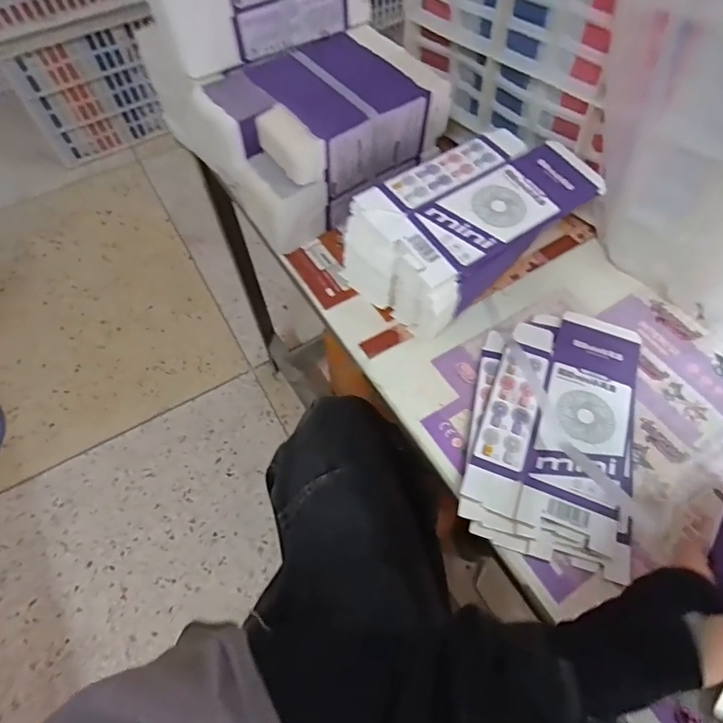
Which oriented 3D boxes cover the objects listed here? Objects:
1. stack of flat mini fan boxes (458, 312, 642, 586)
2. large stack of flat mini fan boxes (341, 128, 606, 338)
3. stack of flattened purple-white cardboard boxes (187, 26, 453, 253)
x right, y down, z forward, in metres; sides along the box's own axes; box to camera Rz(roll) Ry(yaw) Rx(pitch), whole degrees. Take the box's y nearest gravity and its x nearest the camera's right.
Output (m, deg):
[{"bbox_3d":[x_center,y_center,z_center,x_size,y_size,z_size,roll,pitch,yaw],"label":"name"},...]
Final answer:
[{"bbox_3d":[0.170,0.049,0.429,0.136,0.019,0.235,15,61,11],"label":"stack of flat mini fan boxes"},{"bbox_3d":[0.109,-0.137,0.491,0.237,0.091,0.127,-34,64,-16],"label":"large stack of flat mini fan boxes"},{"bbox_3d":[-0.041,-0.254,0.536,0.223,0.115,0.157,-39,66,-17],"label":"stack of flattened purple-white cardboard boxes"}]

